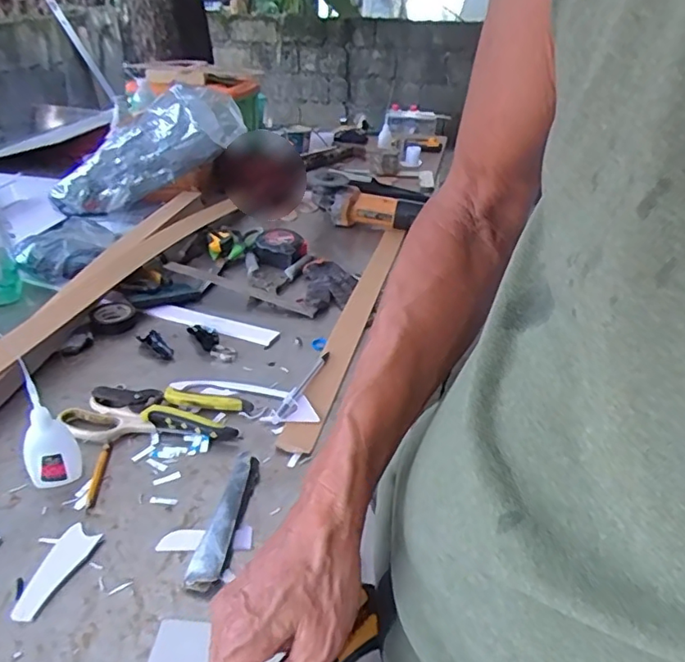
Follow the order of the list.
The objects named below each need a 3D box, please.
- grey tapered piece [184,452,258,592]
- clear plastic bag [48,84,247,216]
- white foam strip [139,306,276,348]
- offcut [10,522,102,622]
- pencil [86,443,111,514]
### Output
[{"bbox_3d":[-0.100,0.162,0.480,0.029,0.017,0.133,6,32,7],"label":"grey tapered piece"},{"bbox_3d":[-0.376,-0.339,1.063,0.394,0.144,0.112,-33,38,-2],"label":"clear plastic bag"},{"bbox_3d":[-0.184,-0.012,0.764,0.191,0.007,0.041,12,34,16],"label":"white foam strip"},{"bbox_3d":[-0.230,0.188,0.436,0.030,0.006,0.078,12,34,16],"label":"offcut"},{"bbox_3d":[-0.231,0.133,0.521,0.009,0.009,0.084,-3,33,-7],"label":"pencil"}]

